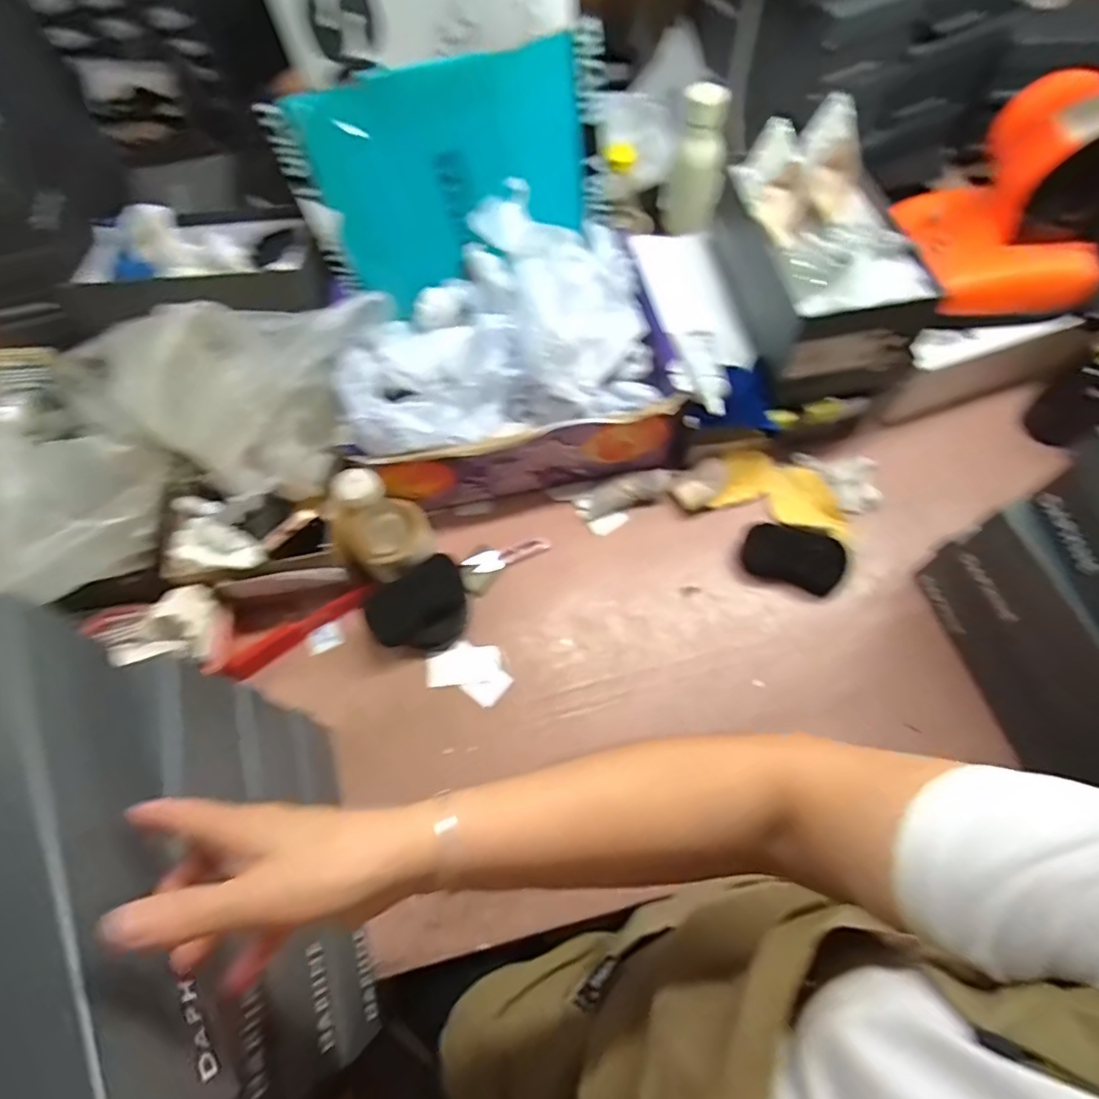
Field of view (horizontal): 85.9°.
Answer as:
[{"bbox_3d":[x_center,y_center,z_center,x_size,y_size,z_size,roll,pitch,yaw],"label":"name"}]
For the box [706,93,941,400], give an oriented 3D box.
[{"bbox_3d":[0.312,-0.348,0.705,0.165,0.140,0.302,-11,65,-1],"label":"box"}]

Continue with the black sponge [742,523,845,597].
[{"bbox_3d":[0.298,0.002,0.717,0.110,0.036,0.075,23,69,14],"label":"black sponge"}]

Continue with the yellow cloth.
[{"bbox_3d":[0.298,-0.073,0.752,0.172,0.035,0.089,15,67,11],"label":"yellow cloth"}]

